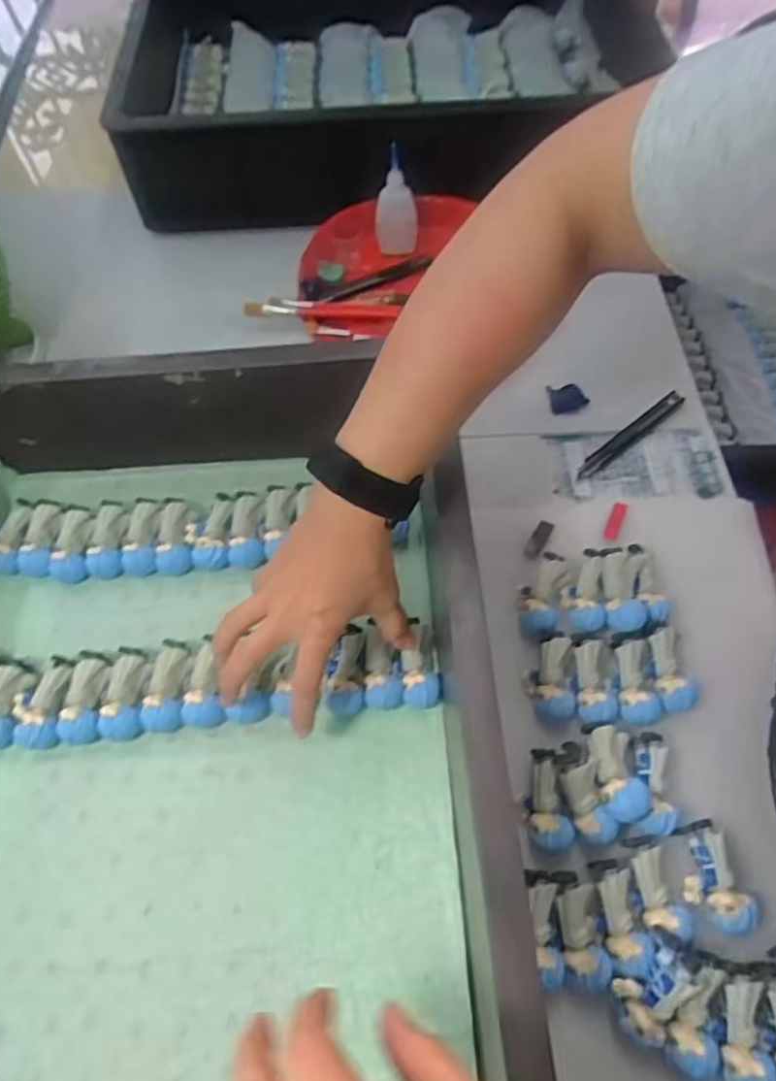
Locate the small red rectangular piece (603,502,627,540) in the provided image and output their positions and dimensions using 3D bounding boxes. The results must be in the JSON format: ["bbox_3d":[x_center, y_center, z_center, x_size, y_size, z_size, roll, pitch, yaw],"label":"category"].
[{"bbox_3d":[0.189,-0.015,0.531,0.011,0.012,0.035,20,63,12],"label":"small red rectangular piece"}]

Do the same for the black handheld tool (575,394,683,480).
[{"bbox_3d":[0.220,-0.097,0.576,0.133,0.009,0.015,-35,66,-17],"label":"black handheld tool"}]

